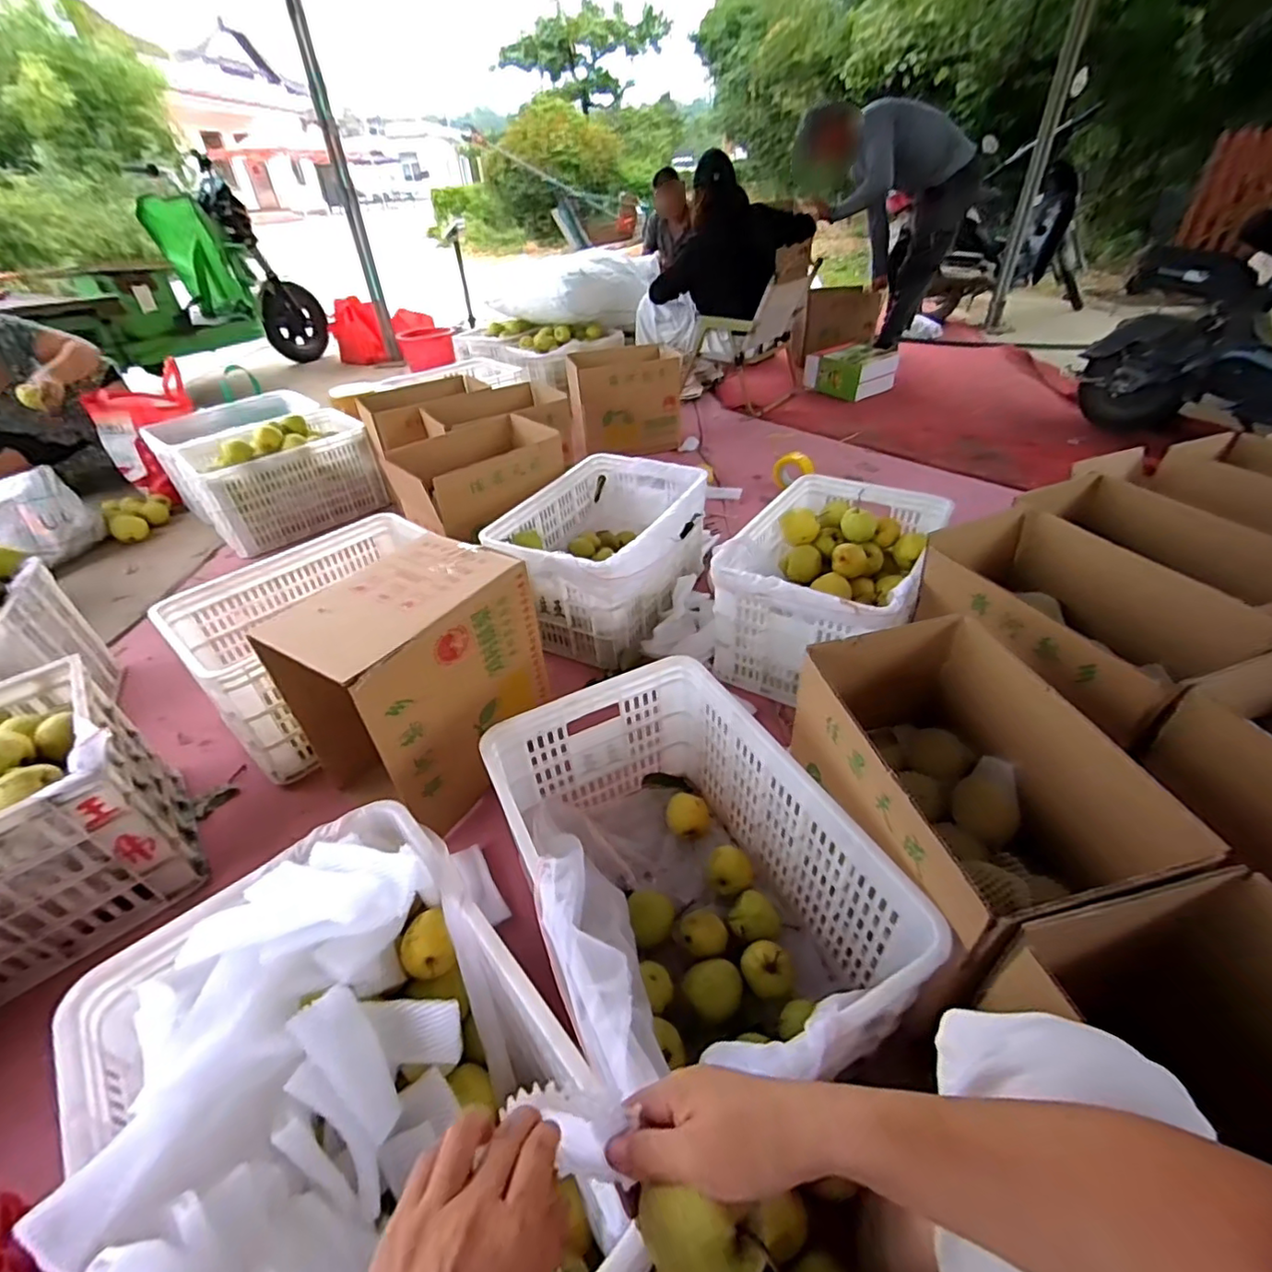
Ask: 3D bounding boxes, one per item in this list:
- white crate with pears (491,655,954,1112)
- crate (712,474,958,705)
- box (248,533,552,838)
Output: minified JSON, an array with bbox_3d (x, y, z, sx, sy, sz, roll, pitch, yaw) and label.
[{"bbox_3d":[0.053,0.330,0.795,0.356,0.297,0.524,-19,41,-18],"label":"white crate with pears"},{"bbox_3d":[0.433,-0.114,1.331,0.371,0.292,0.523,19,44,26],"label":"crate"},{"bbox_3d":[-0.380,0.070,1.038,0.271,0.351,0.355,17,43,24],"label":"box"}]

